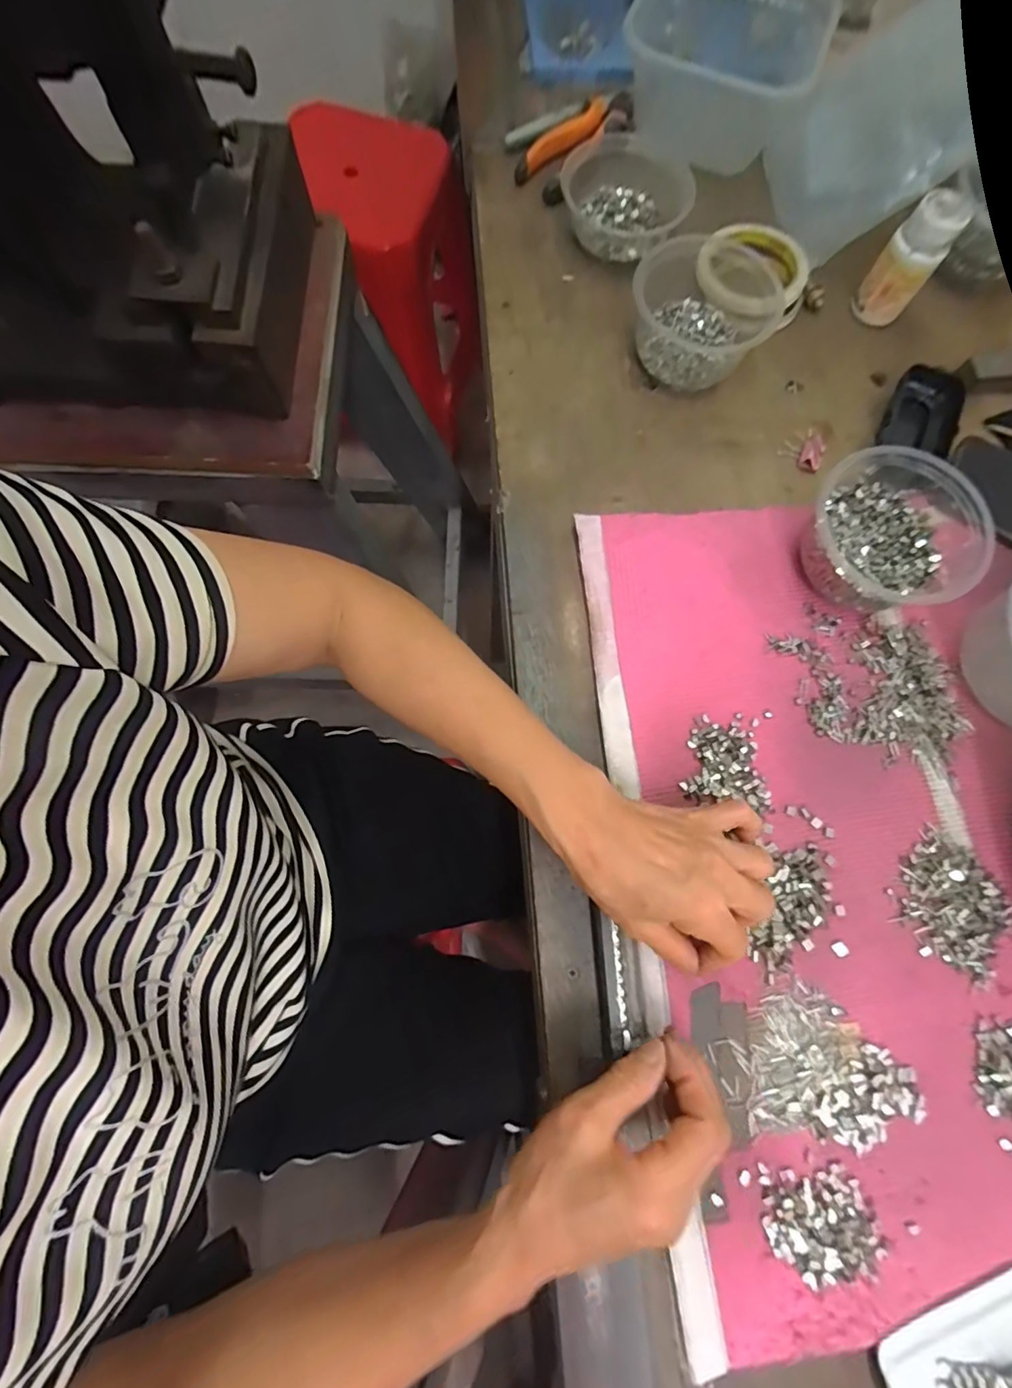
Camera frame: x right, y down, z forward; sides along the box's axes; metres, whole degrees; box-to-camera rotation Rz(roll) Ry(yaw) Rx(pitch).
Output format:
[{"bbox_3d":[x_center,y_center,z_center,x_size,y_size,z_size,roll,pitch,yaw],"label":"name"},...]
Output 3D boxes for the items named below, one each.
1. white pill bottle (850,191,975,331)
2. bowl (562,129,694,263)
[{"bbox_3d":[0.339,-0.367,0.452,0.043,0.081,0.038,32,78,8],"label":"white pill bottle"},{"bbox_3d":[0.109,-0.456,0.486,0.114,0.047,0.128,8,76,2],"label":"bowl"}]

